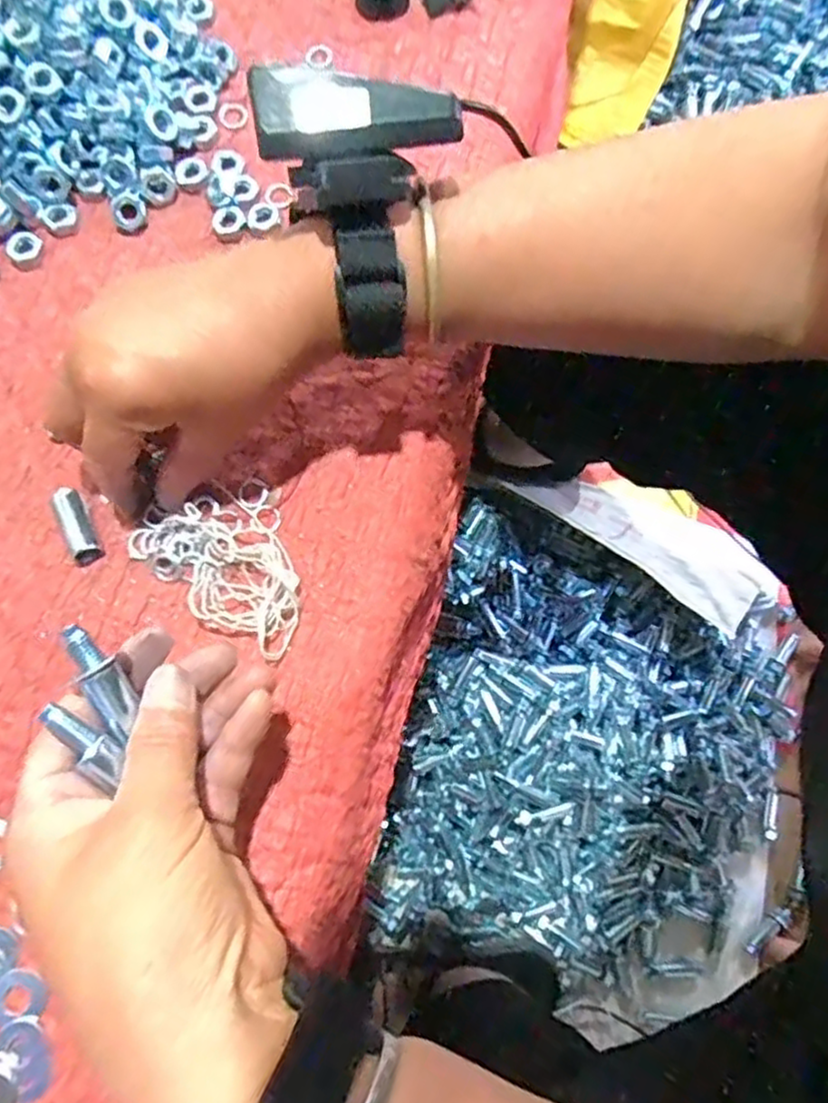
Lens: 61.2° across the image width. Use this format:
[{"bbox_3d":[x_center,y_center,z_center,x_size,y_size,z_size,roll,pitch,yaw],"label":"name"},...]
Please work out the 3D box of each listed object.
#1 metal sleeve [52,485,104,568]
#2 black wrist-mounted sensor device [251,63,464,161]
[{"bbox_3d":[-0.155,-0.012,0.321,0.011,0.009,0.038,-26,78,-5],"label":"metal sleeve"},{"bbox_3d":[-0.019,-0.149,0.235,0.069,0.013,0.023,-5,77,-1],"label":"black wrist-mounted sensor device"}]

